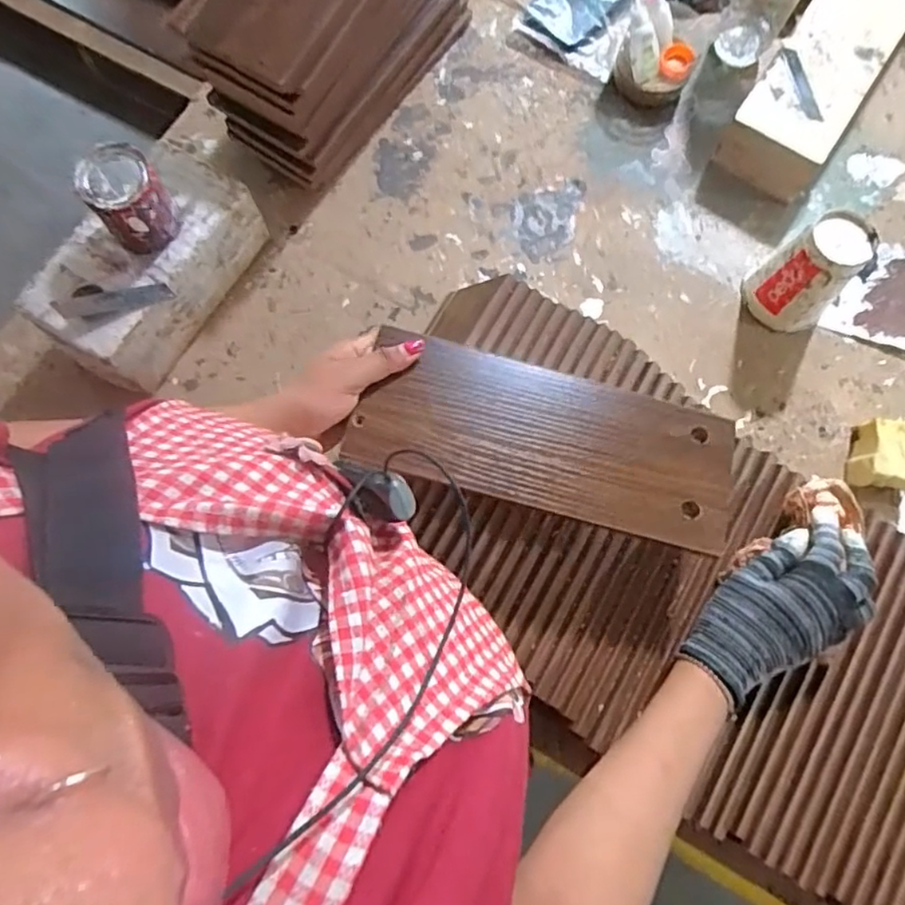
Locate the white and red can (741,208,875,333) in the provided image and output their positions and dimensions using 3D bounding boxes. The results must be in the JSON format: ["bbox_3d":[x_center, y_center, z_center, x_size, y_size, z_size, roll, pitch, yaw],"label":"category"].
[{"bbox_3d":[0.374,-0.185,0.664,0.073,0.127,0.080,0,79,-1],"label":"white and red can"}]

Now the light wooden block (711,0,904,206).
[{"bbox_3d":[0.450,-0.468,0.761,0.113,0.078,0.368,34,80,5],"label":"light wooden block"}]

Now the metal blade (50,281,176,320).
[{"bbox_3d":[-0.309,-0.138,0.580,0.096,0.007,0.021,-18,94,-23],"label":"metal blade"}]

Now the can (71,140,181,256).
[{"bbox_3d":[-0.285,-0.222,0.567,0.062,0.083,0.061,0,79,-1],"label":"can"}]

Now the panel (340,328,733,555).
[{"bbox_3d":[0.074,-0.010,0.492,0.291,0.017,0.110,14,78,-2],"label":"panel"}]

